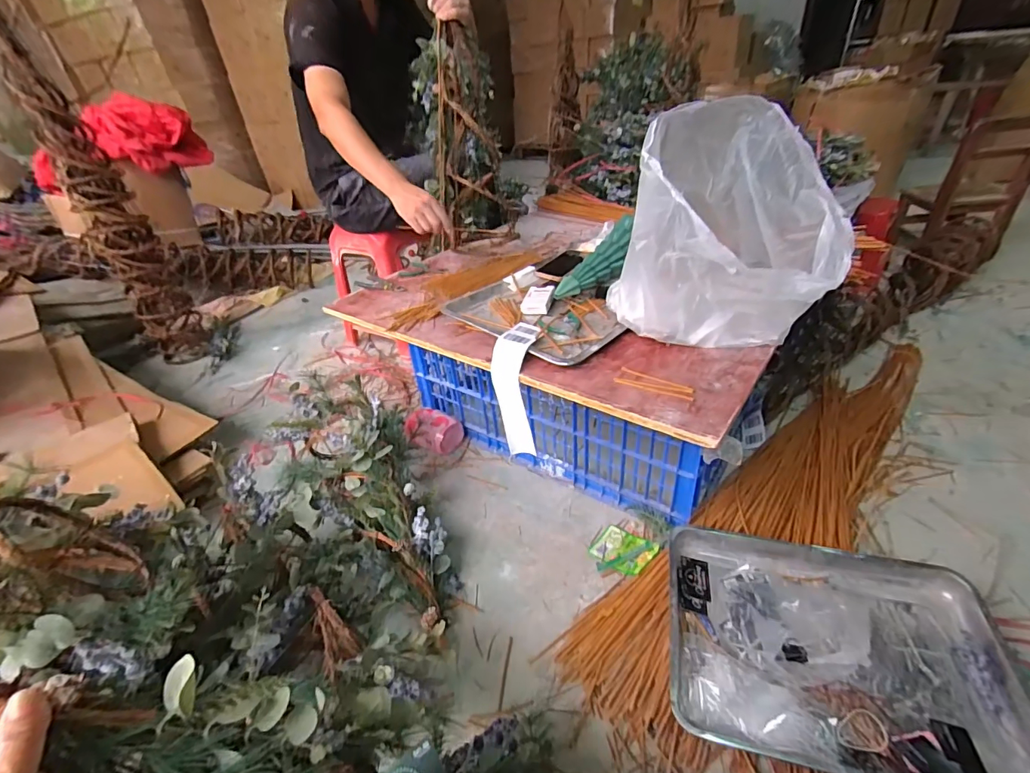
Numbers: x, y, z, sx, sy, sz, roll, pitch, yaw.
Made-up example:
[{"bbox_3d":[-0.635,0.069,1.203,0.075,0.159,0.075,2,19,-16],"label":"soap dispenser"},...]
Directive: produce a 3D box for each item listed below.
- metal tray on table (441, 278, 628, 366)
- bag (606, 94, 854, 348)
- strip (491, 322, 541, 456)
[{"bbox_3d":[0.048,-0.151,0.942,0.360,0.036,0.289,22,44,34],"label":"metal tray on table"},{"bbox_3d":[0.310,-0.213,0.686,0.240,0.344,0.256,-6,35,0],"label":"bag"},{"bbox_3d":[0.004,0.007,0.858,0.077,0.241,0.121,-2,7,6],"label":"strip"}]

